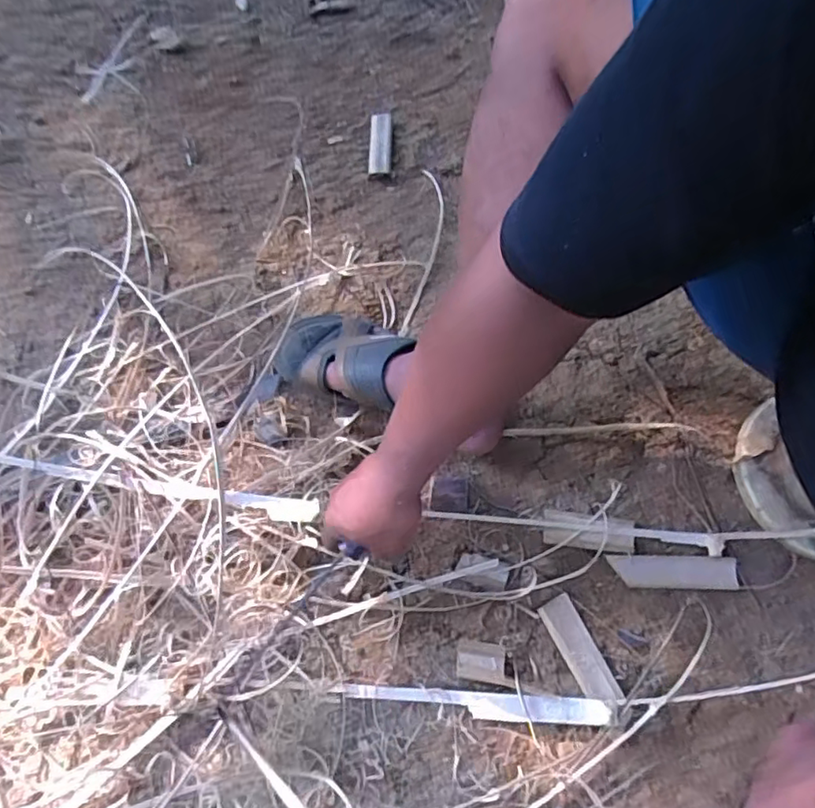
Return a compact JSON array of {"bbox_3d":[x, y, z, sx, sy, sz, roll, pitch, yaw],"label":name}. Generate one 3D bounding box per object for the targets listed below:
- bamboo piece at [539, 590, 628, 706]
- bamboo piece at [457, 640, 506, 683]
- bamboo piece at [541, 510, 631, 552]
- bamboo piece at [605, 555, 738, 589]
[{"bbox_3d":[0.182,0.262,0.634,0.037,0.013,0.113,-26,73,-8],"label":"bamboo piece"},{"bbox_3d":[0.077,0.269,0.626,0.050,0.015,0.036,4,72,2],"label":"bamboo piece"},{"bbox_3d":[0.202,0.142,0.669,0.099,0.004,0.037,7,72,3],"label":"bamboo piece"},{"bbox_3d":[0.291,0.184,0.658,0.130,0.016,0.035,1,72,0],"label":"bamboo piece"}]

